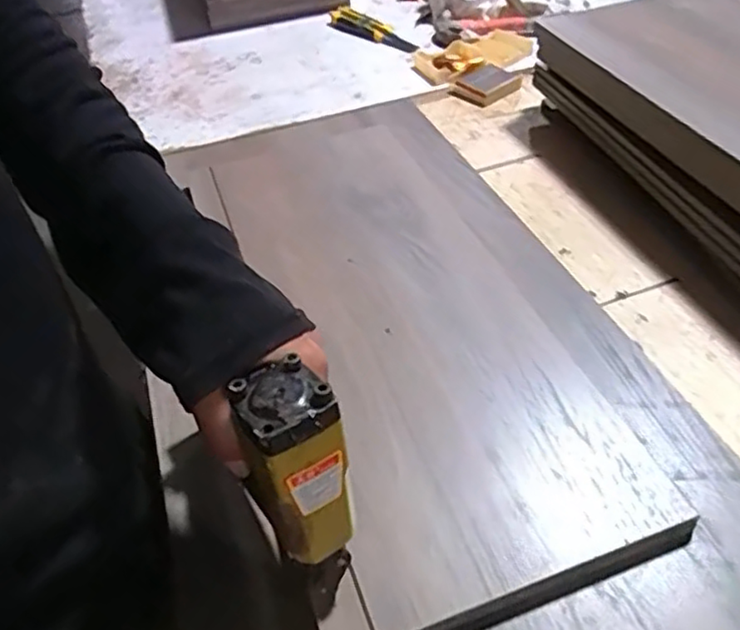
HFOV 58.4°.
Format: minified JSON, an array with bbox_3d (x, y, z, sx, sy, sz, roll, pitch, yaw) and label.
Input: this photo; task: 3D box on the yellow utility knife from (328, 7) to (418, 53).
[{"bbox_3d":[0.004,-0.437,1.012,0.040,0.018,0.185,-36,50,-28],"label":"yellow utility knife"}]

